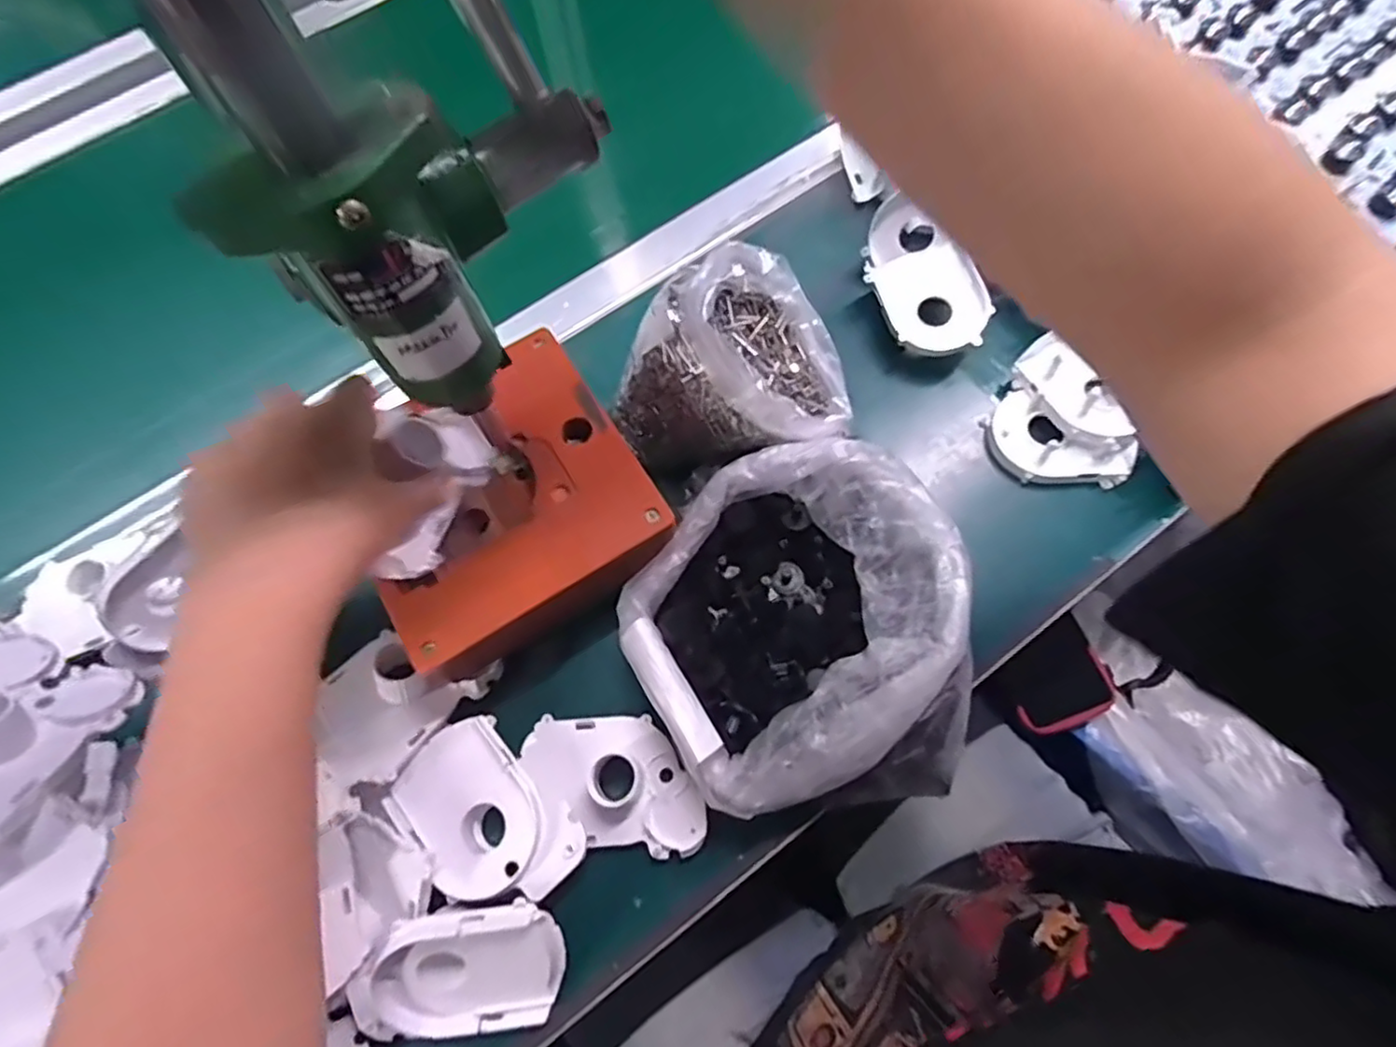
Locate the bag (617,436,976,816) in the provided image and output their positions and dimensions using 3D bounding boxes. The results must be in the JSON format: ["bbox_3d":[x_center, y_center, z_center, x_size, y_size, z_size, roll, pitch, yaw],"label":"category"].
[{"bbox_3d":[0.054,0.056,0.365,0.184,0.053,0.188,-10,69,-2],"label":"bag"}]

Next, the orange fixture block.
[{"bbox_3d":[-0.108,-0.010,0.373,0.147,0.036,0.153,-31,71,-9],"label":"orange fixture block"}]

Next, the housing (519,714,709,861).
[{"bbox_3d":[-0.046,0.137,0.353,0.100,0.023,0.065,4,69,4],"label":"housing"}]

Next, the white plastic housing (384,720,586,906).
[{"bbox_3d":[-0.112,0.154,0.345,0.098,0.014,0.066,42,76,16],"label":"white plastic housing"}]

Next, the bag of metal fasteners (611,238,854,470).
[{"bbox_3d":[0.021,-0.083,0.398,0.128,0.113,0.105,-28,71,-8],"label":"bag of metal fasteners"}]

